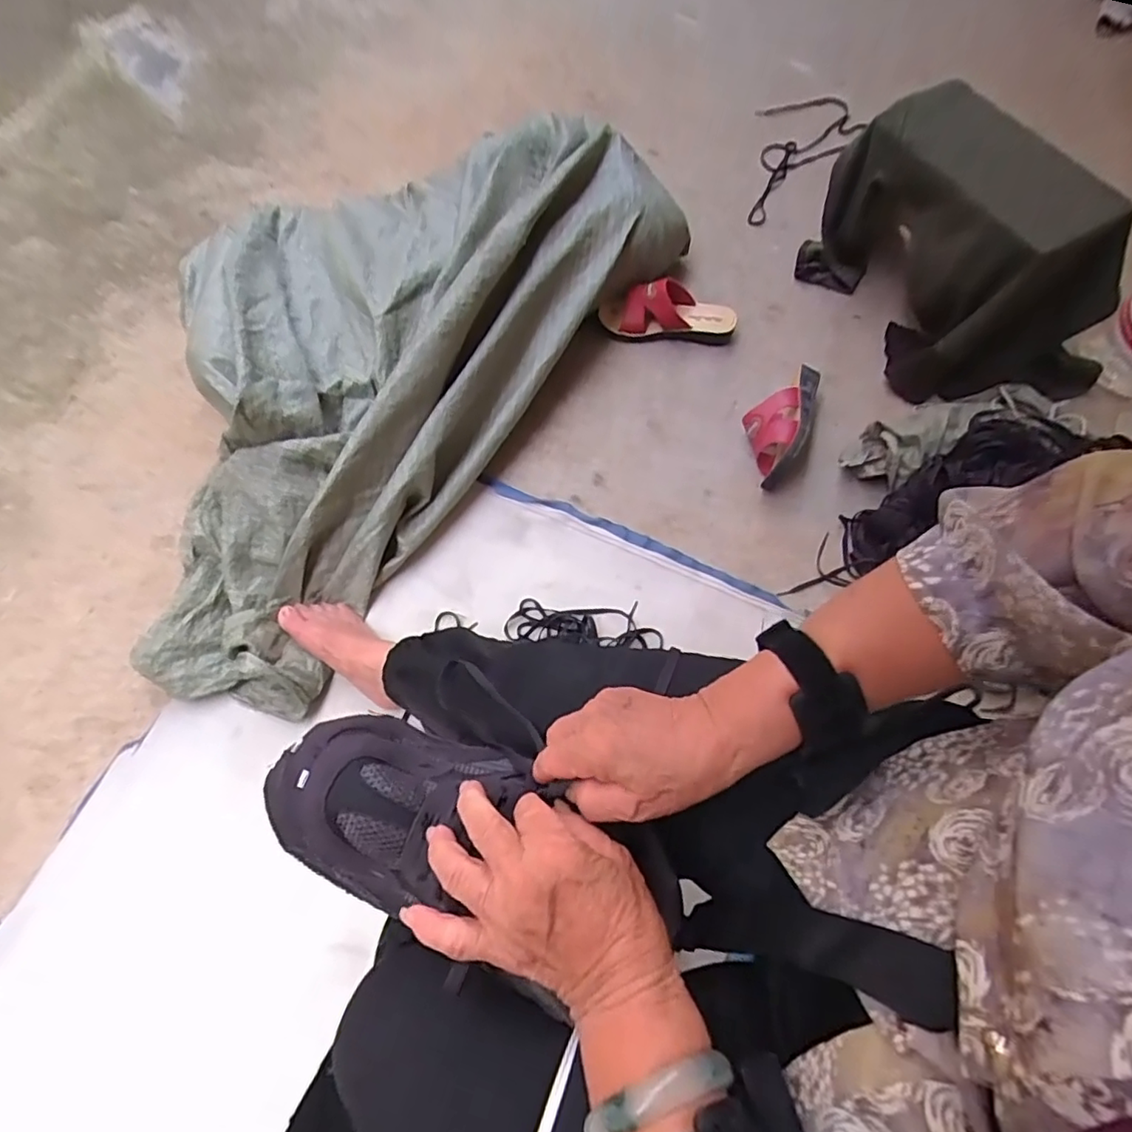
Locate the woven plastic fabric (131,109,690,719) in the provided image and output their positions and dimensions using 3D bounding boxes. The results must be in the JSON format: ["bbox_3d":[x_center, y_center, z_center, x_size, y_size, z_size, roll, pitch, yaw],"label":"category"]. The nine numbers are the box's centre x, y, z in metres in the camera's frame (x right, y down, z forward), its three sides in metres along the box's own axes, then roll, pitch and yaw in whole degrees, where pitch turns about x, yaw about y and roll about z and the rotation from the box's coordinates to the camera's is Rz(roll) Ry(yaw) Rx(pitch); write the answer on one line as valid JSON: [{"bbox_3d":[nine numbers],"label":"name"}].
[{"bbox_3d":[-0.296,-0.338,0.919,0.527,0.209,1.102,31,70,9],"label":"woven plastic fabric"}]

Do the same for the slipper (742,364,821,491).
[{"bbox_3d":[0.328,-0.223,0.918,0.093,0.085,0.214,23,68,11],"label":"slipper"}]

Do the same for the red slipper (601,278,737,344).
[{"bbox_3d":[0.176,-0.437,1.015,0.234,0.074,0.081,1,65,2],"label":"red slipper"}]

